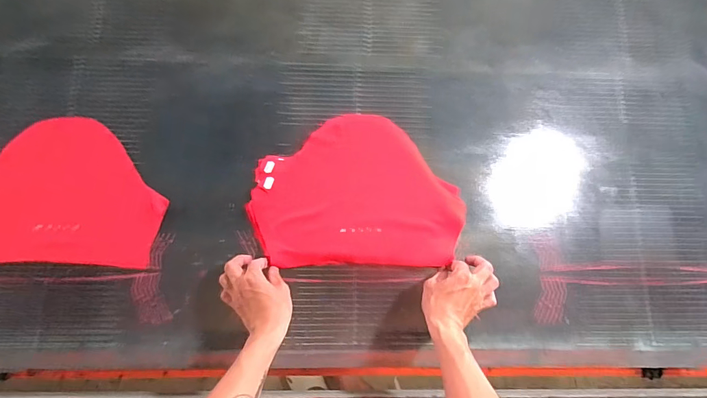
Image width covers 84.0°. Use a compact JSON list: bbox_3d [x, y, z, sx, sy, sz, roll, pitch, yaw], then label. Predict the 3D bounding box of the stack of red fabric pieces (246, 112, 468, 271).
[{"bbox_3d":[0.005,-0.016,0.662,0.339,0.028,0.249,0,82,-3],"label":"stack of red fabric pieces"}]

